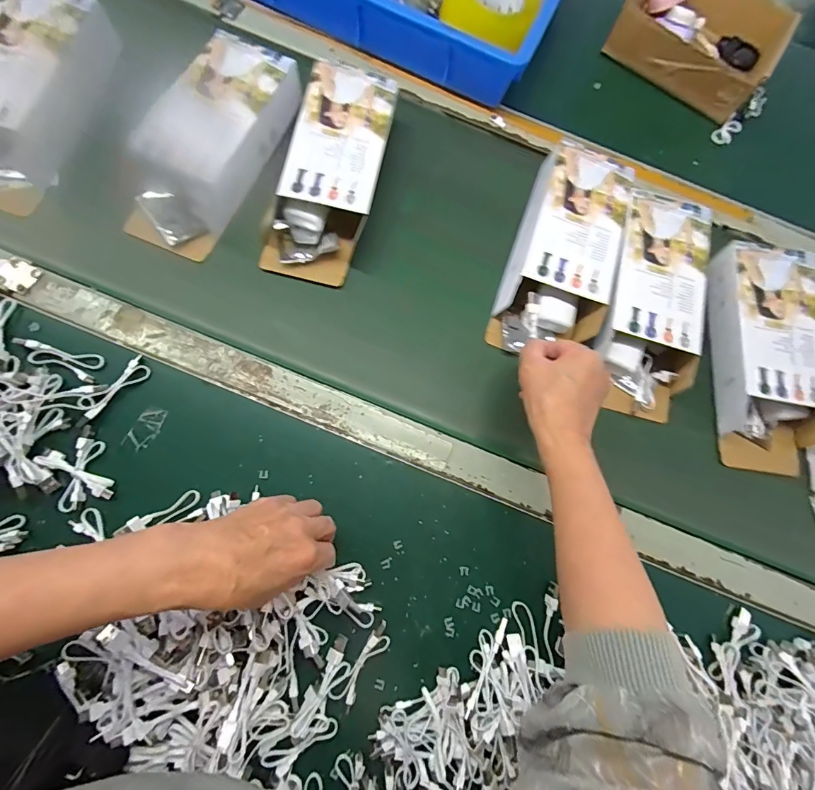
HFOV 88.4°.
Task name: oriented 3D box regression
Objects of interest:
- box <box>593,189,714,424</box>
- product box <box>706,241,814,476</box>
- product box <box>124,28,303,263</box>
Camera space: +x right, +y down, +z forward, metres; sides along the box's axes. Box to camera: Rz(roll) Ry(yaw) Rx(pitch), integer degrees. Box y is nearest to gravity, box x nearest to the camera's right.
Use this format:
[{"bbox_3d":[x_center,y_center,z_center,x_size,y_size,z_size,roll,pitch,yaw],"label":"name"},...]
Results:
[{"bbox_3d":[0.281,-0.106,0.481,0.120,0.058,0.259,17,78,5],"label":"box"},{"bbox_3d":[0.409,-0.044,0.477,0.113,0.053,0.259,5,77,2],"label":"product box"},{"bbox_3d":[-0.229,-0.286,0.471,0.112,0.060,0.256,23,79,6],"label":"product box"}]

